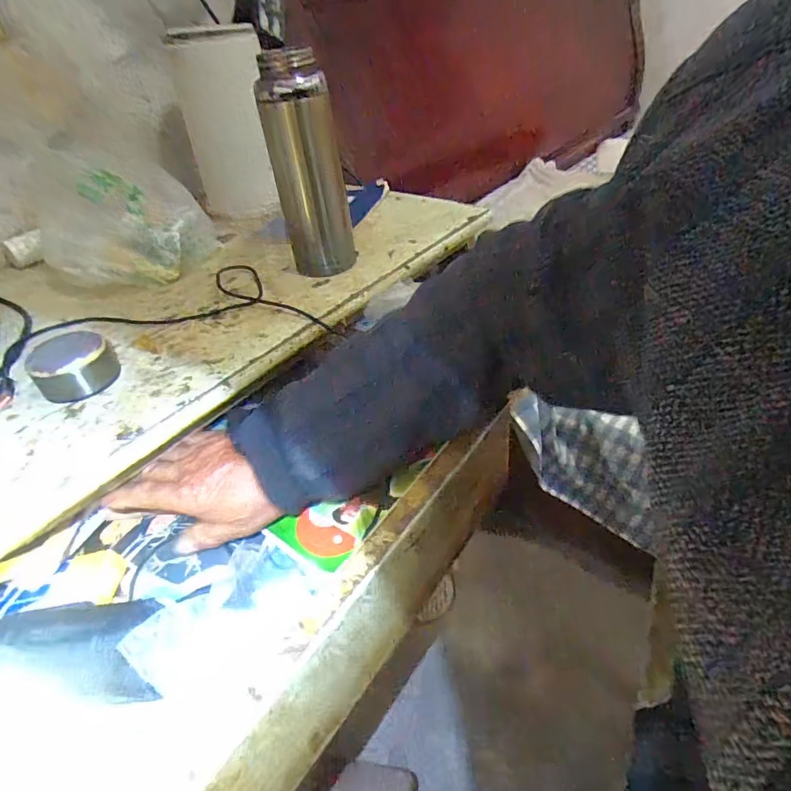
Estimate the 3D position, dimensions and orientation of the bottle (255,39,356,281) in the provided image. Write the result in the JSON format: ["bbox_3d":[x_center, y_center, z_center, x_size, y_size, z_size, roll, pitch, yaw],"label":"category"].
[{"bbox_3d":[-0.096,-0.247,0.536,0.076,0.214,0.083,-7,39,-3],"label":"bottle"}]

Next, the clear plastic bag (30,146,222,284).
[{"bbox_3d":[-0.331,-0.223,0.593,0.189,0.141,0.141,-20,41,-18],"label":"clear plastic bag"}]

